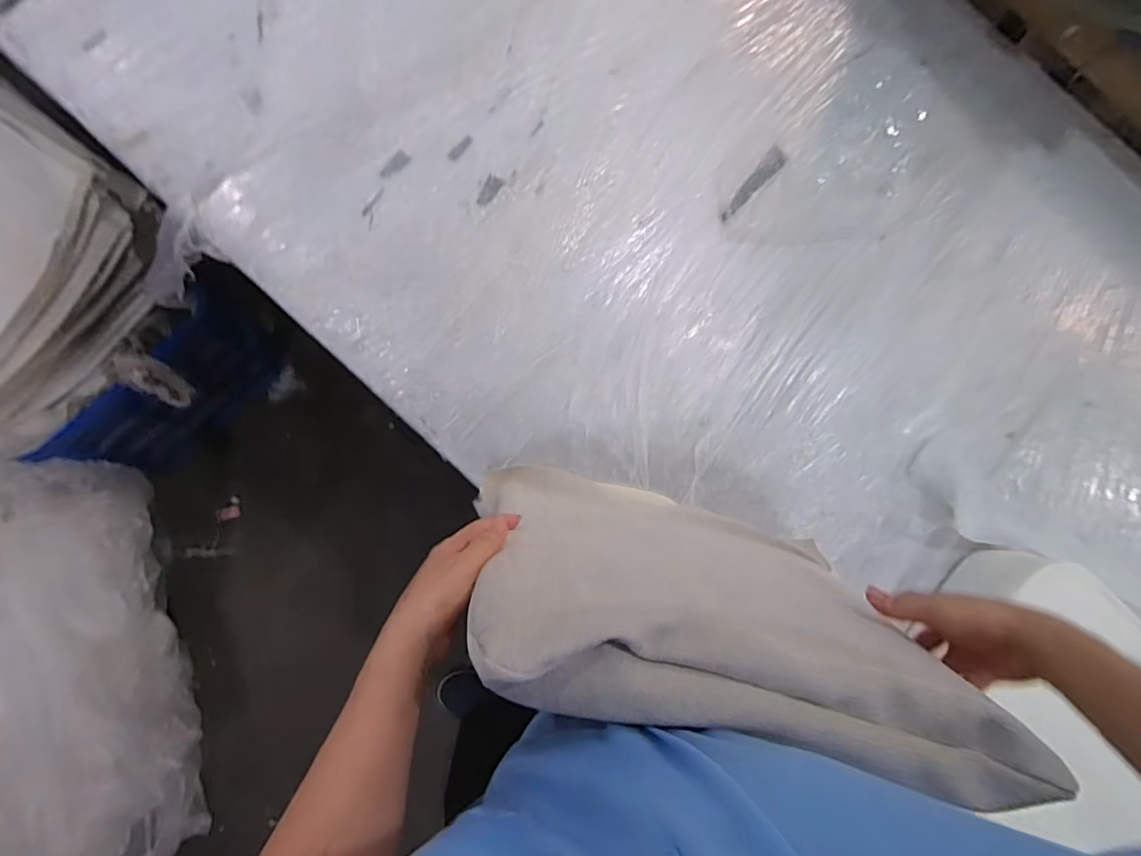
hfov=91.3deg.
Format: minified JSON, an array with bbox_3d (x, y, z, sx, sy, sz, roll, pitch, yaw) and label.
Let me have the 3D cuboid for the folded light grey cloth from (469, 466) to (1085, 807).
[{"bbox_3d":[0.122,0.158,0.557,0.426,0.378,0.162,12,83,-4],"label":"folded light grey cloth"}]

